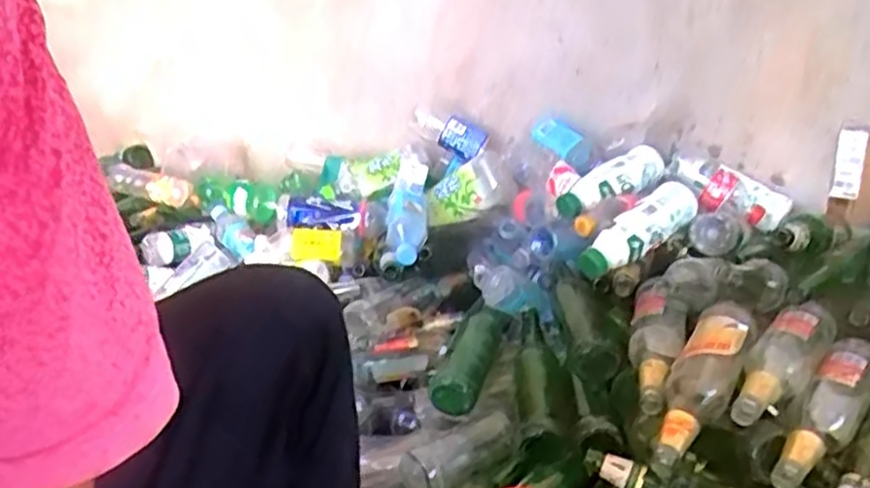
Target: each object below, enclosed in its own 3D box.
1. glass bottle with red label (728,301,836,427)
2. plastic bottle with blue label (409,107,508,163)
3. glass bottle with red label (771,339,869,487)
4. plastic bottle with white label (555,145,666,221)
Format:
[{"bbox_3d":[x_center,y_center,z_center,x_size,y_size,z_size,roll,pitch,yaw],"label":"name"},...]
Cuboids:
[{"bbox_3d":[0.409,0.129,0.879,0.060,0.061,0.254,14,25,36],"label":"glass bottle with red label"},{"bbox_3d":[0.043,-0.202,1.384,0.186,0.060,0.074,23,28,19],"label":"plastic bottle with blue label"},{"bbox_3d":[0.447,0.190,0.853,0.060,0.076,0.255,16,26,38],"label":"glass bottle with red label"},{"bbox_3d":[0.280,-0.098,1.176,0.202,0.057,0.072,-27,28,-15],"label":"plastic bottle with white label"}]

